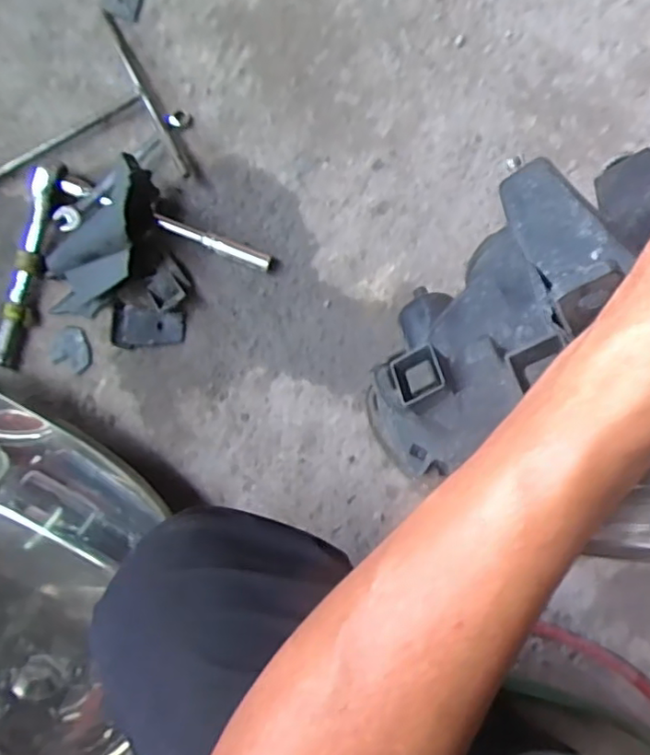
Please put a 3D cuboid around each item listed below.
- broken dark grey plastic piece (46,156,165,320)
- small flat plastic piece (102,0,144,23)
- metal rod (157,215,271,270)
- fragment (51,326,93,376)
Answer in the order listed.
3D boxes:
[{"bbox_3d":[-0.199,-0.124,0.568,0.086,0.053,0.154,48,118,1],"label":"broken dark grey plastic piece"},{"bbox_3d":[-0.190,-0.357,0.579,0.036,0.004,0.033,21,93,2],"label":"small flat plastic piece"},{"bbox_3d":[-0.101,-0.124,0.565,0.111,0.019,0.016,22,91,1],"label":"metal rod"},{"bbox_3d":[-0.241,-0.028,0.587,0.041,0.014,0.040,0,91,2],"label":"fragment"}]

